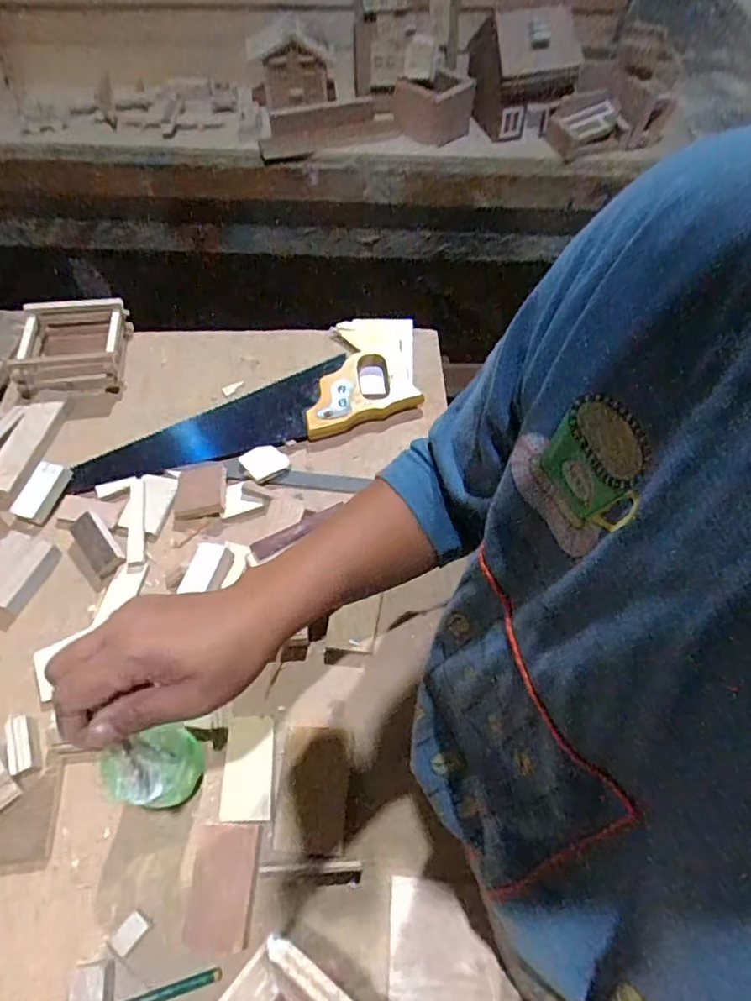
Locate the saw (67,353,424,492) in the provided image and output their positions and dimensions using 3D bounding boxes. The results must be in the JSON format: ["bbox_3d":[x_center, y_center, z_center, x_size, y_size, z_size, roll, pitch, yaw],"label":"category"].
[{"bbox_3d":[-0.147,-0.099,0.675,0.394,0.038,0.108,-15,57,-14],"label":"saw"}]

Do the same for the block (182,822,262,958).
[{"bbox_3d":[-0.112,0.282,0.427,0.047,0.019,0.078,3,54,-2],"label":"block"}]

